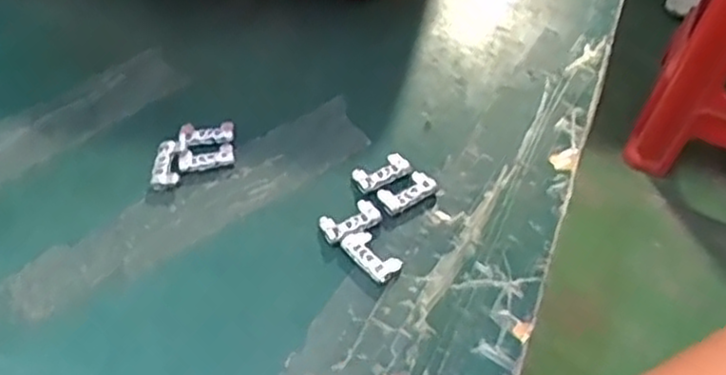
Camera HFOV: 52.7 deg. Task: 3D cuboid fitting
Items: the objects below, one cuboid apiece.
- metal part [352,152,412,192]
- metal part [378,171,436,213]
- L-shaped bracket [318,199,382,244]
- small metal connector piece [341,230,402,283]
[{"bbox_3d":[0.010,-0.009,0.398,0.030,0.005,0.016,-25,55,-20],"label":"metal part"},{"bbox_3d":[0.024,0.002,0.389,0.029,0.007,0.017,-23,54,-19],"label":"metal part"},{"bbox_3d":[-0.007,0.017,0.379,0.030,0.005,0.019,-22,54,-18],"label":"L-shaped bracket"},{"bbox_3d":[0.003,0.034,0.365,0.031,0.006,0.016,36,58,26],"label":"small metal connector piece"}]

